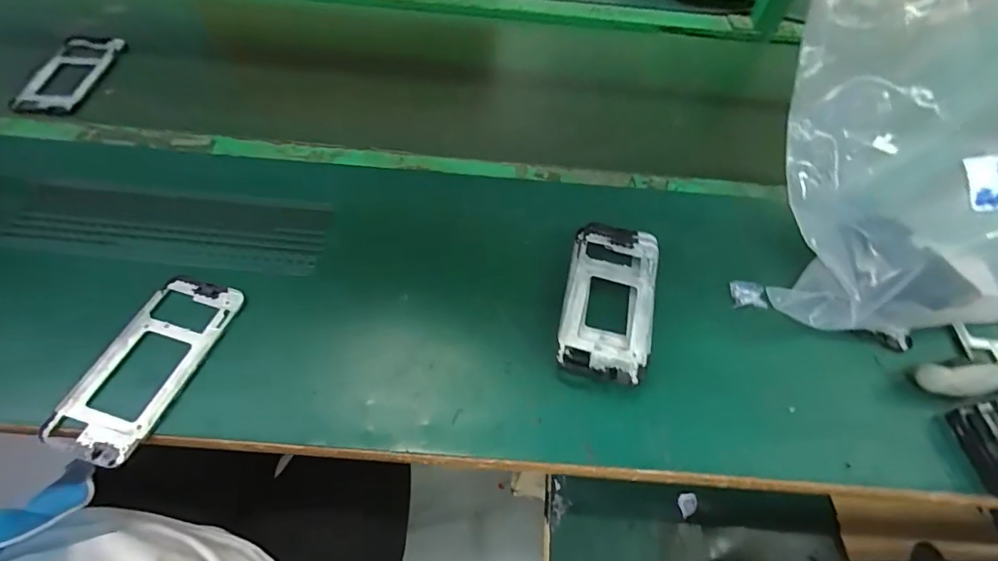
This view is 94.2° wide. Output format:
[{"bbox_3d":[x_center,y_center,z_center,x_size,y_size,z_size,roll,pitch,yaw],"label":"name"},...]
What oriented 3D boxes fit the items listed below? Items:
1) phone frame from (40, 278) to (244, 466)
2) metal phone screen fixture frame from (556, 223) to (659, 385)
[{"bbox_3d":[-0.289,0.067,0.384,0.078,0.009,0.158,19,58,7],"label":"phone frame"},{"bbox_3d":[0.104,0.016,0.434,0.080,0.021,0.166,14,58,4],"label":"metal phone screen fixture frame"}]

